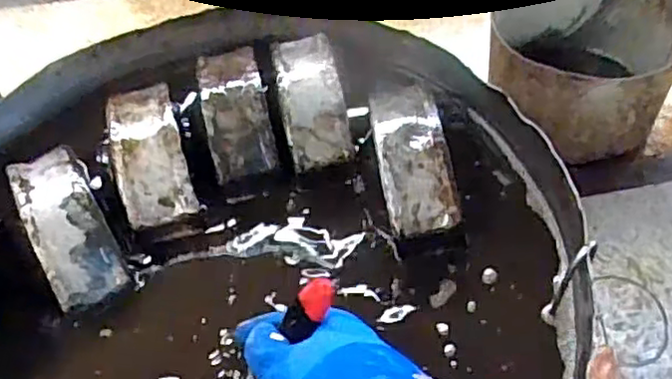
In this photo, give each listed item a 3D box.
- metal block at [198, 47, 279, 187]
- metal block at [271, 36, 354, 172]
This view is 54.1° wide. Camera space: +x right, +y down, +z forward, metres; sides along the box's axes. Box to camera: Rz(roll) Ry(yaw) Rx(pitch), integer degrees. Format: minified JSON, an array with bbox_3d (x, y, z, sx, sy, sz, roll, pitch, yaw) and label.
[{"bbox_3d":[-0.095,-0.077,0.631,0.058,0.034,0.145,-14,55,-4],"label":"metal block"},{"bbox_3d":[-0.025,-0.090,0.633,0.057,0.037,0.145,-12,55,-3],"label":"metal block"}]

